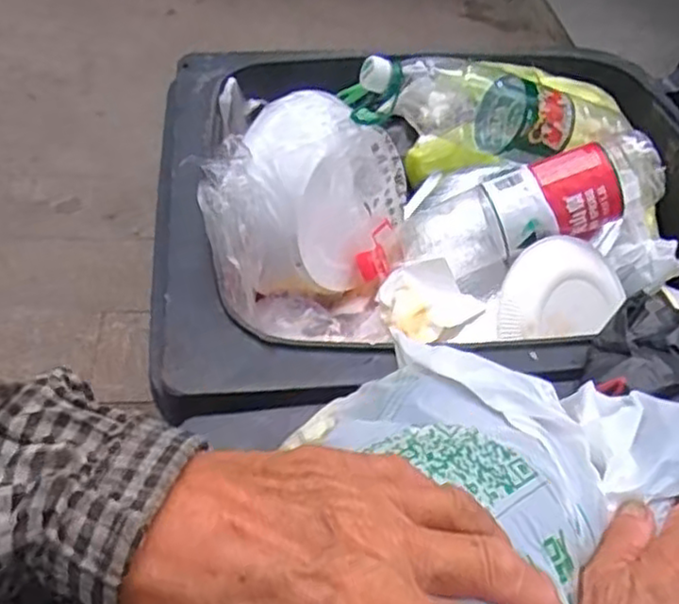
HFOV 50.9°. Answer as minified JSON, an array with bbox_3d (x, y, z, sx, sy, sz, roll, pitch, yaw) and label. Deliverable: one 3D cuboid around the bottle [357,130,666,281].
[{"bbox_3d":[0.180,-0.089,0.770,0.316,0.091,0.090,-18,42,19],"label":"bottle"}]

